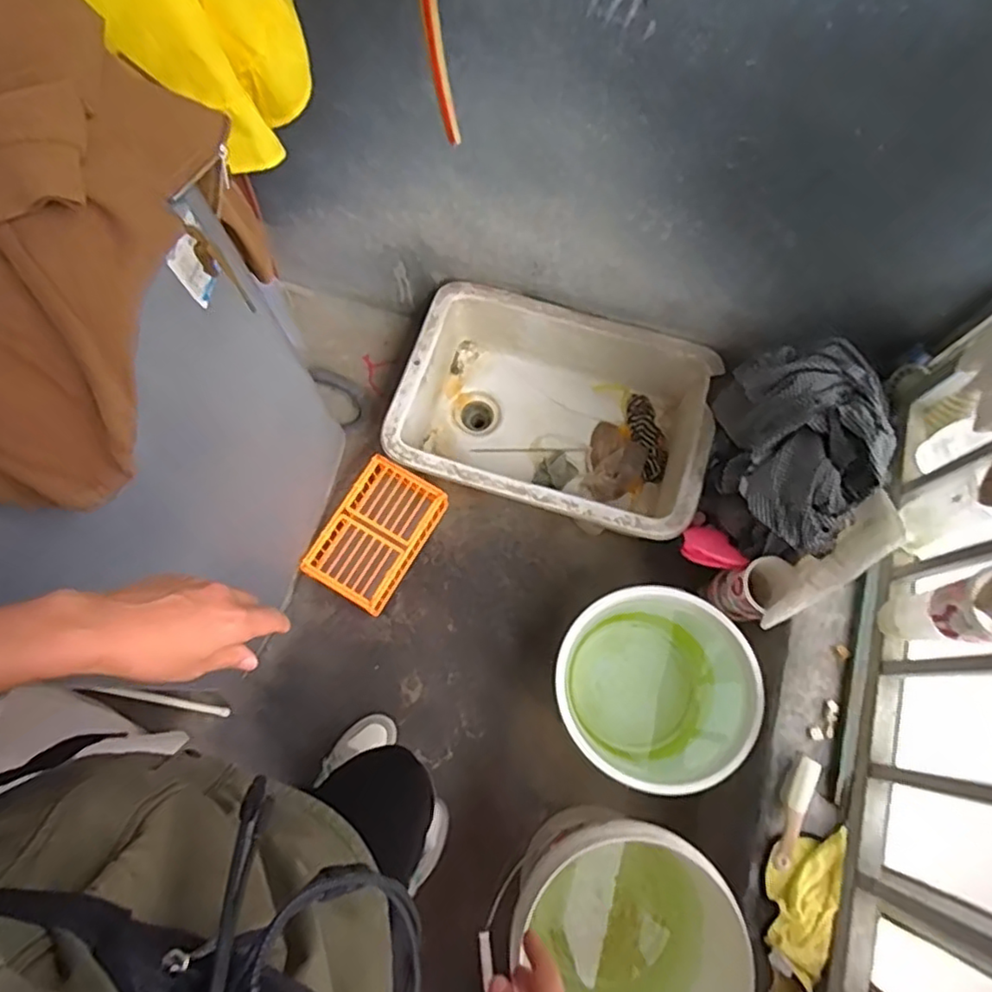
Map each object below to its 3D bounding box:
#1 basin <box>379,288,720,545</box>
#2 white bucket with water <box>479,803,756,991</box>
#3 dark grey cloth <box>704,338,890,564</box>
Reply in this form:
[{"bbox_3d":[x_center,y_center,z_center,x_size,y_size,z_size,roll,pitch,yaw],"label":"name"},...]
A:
[{"bbox_3d":[0.110,-0.153,1.276,0.577,0.202,0.397,19,74,4],"label":"basin"},{"bbox_3d":[0.174,0.638,0.961,0.304,0.332,0.296,0,73,-1],"label":"white bucket with water"},{"bbox_3d":[0.474,-0.079,1.025,0.190,0.252,0.364,13,74,3],"label":"dark grey cloth"}]

